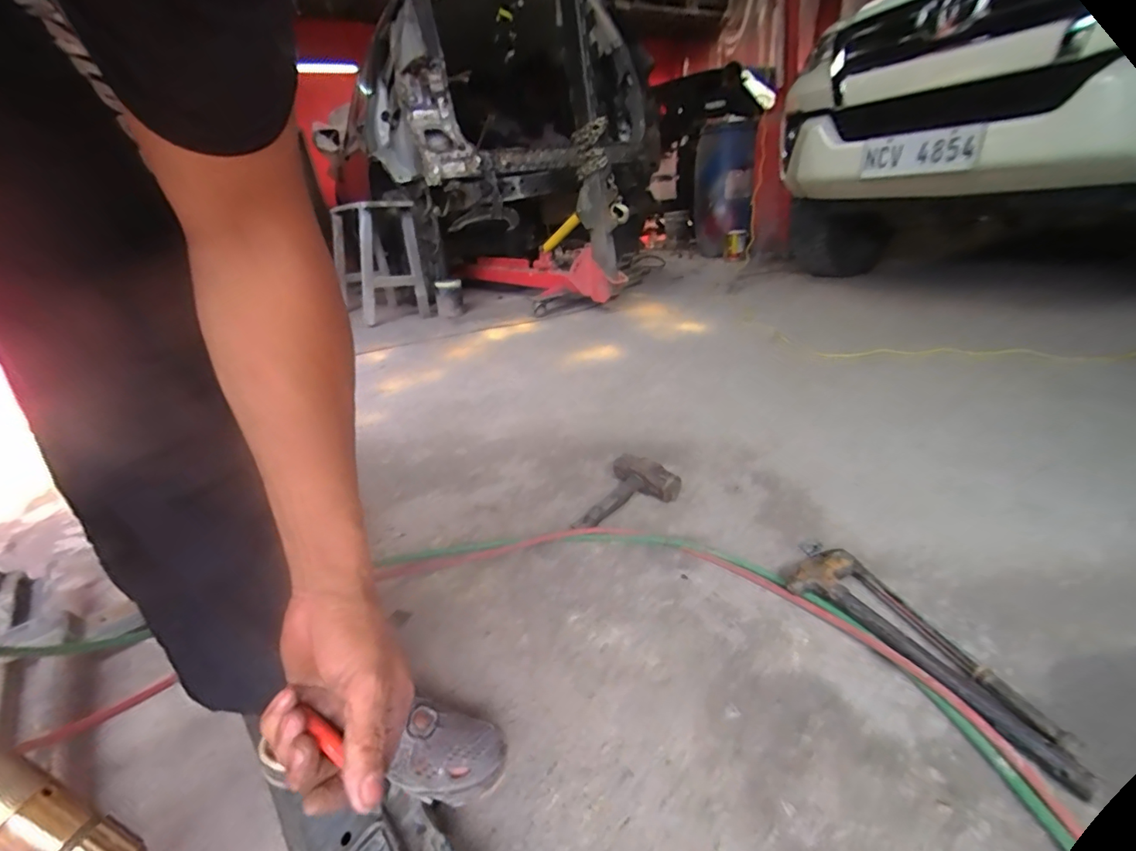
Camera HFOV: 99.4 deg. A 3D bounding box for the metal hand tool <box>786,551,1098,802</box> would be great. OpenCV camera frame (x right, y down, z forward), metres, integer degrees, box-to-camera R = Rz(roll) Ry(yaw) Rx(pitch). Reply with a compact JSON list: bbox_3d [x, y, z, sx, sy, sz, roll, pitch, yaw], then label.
[{"bbox_3d":[0.479,0.286,0.647,0.123,0.032,0.354,-18,29,-24],"label":"metal hand tool"}]

